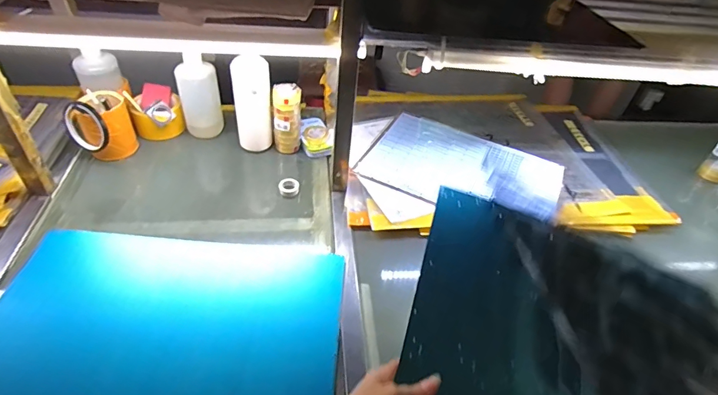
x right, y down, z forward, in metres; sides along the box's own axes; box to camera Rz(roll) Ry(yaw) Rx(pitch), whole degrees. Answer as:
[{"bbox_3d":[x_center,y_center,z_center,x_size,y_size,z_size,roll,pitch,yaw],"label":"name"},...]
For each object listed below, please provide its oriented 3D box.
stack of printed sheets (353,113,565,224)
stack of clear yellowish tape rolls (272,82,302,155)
[{"bbox_3d":[0.217,-0.060,0.883,0.378,0.009,0.275,22,45,15],"label":"stack of printed sheets"},{"bbox_3d":[-0.143,-0.156,0.848,0.052,0.132,0.051,-4,44,-11],"label":"stack of clear yellowish tape rolls"}]

